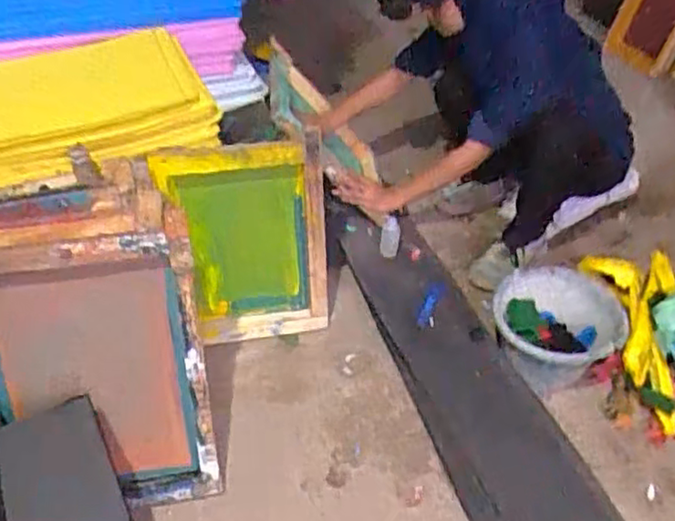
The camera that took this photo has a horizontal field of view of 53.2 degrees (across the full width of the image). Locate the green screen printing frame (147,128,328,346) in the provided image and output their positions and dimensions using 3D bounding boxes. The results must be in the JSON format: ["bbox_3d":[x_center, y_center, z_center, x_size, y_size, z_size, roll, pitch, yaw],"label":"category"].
[{"bbox_3d":[-0.160,-0.027,1.312,0.285,0.423,0.037,-13,34,-9],"label":"green screen printing frame"}]

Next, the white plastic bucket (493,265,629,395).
[{"bbox_3d":[0.440,0.136,1.355,0.244,0.153,0.265,8,42,7],"label":"white plastic bucket"}]

